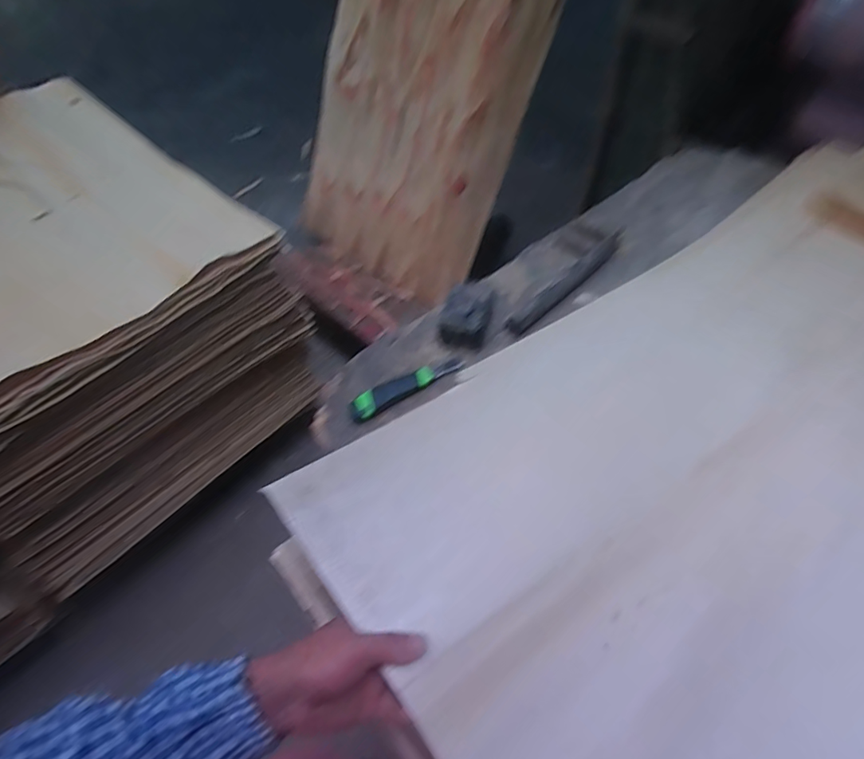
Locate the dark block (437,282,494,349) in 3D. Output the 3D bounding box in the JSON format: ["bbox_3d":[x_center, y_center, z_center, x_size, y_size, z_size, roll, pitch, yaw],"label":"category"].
[{"bbox_3d":[0.063,-0.108,0.859,0.082,0.064,0.108,14,55,14],"label":"dark block"}]

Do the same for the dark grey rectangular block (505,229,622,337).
[{"bbox_3d":[0.255,-0.182,0.913,0.316,0.033,0.034,-38,60,-23],"label":"dark grey rectangular block"}]

